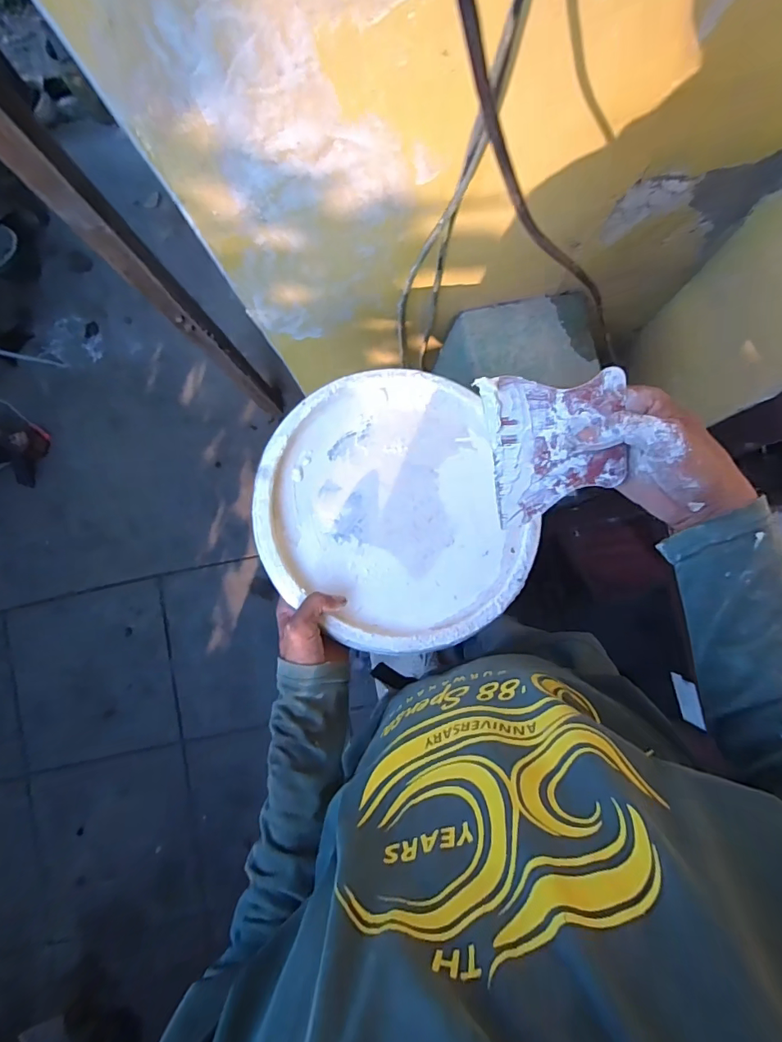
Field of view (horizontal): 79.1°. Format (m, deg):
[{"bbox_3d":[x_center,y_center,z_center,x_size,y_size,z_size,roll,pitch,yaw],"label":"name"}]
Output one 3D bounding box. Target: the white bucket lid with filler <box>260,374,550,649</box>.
[{"bbox_3d":[0.001,-0.013,0.498,0.262,0.025,0.283,1,80,-8],"label":"white bucket lid with filler"}]

